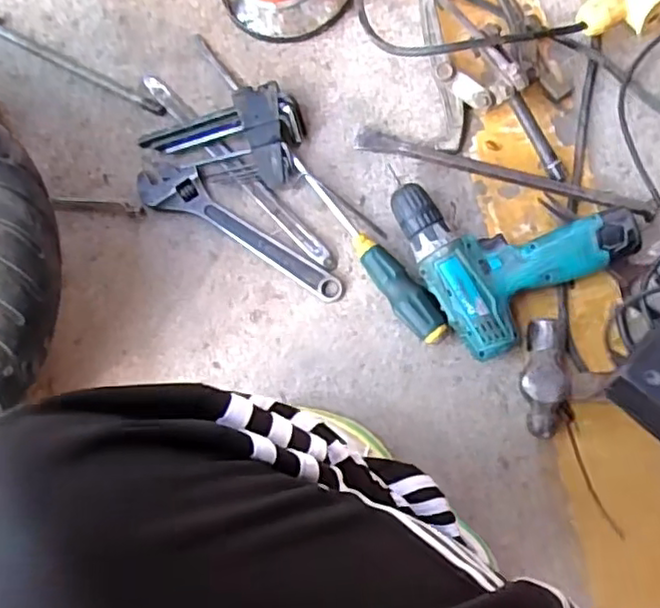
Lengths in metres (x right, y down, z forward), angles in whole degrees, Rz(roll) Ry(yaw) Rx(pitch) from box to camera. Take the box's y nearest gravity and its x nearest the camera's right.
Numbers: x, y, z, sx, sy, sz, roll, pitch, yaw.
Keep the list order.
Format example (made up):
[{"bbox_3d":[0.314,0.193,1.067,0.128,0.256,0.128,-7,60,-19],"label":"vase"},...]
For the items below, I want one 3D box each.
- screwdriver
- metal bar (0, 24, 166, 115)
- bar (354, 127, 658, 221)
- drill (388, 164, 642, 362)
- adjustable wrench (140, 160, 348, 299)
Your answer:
[{"bbox_3d":[0.032,-0.062,0.661,0.033,0.032,0.241,-38,81,0],"label":"screwdriver"},{"bbox_3d":[-0.319,-0.281,0.732,0.316,0.012,0.018,27,86,8],"label":"metal bar"},{"bbox_3d":[0.172,-0.133,0.665,0.300,0.023,0.020,16,85,7],"label":"bar"},{"bbox_3d":[0.168,-0.072,0.639,0.192,0.055,0.197,-30,81,1],"label":"drill"},{"bbox_3d":[-0.091,-0.078,0.680,0.239,0.017,0.051,30,87,8],"label":"adjustable wrench"}]

